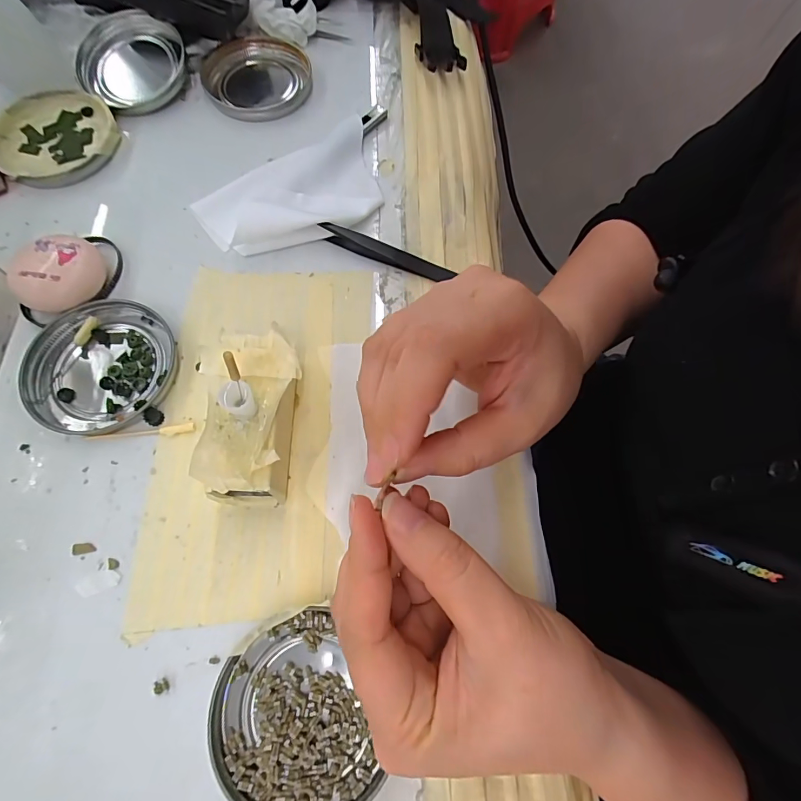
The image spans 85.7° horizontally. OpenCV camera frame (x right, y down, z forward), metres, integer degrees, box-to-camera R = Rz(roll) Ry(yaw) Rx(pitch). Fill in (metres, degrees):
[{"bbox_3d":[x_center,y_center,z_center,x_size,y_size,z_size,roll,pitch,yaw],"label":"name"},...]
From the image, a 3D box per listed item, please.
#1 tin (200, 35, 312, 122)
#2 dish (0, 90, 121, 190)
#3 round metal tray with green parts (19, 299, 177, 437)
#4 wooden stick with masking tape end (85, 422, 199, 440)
[{"bbox_3d":[-0.105,-0.240,0.320,0.077,0.010,0.075,1,70,-1],"label":"tin"},{"bbox_3d":[-0.236,-0.178,0.295,0.080,0.015,0.075,1,70,-1],"label":"dish"},{"bbox_3d":[-0.167,-0.019,0.240,0.072,0.010,0.077,1,70,-1],"label":"round metal tray with green parts"},{"bbox_3d":[-0.138,0.018,0.230,0.055,0.004,0.006,-9,70,-5],"label":"wooden stick with masking tape end"}]

